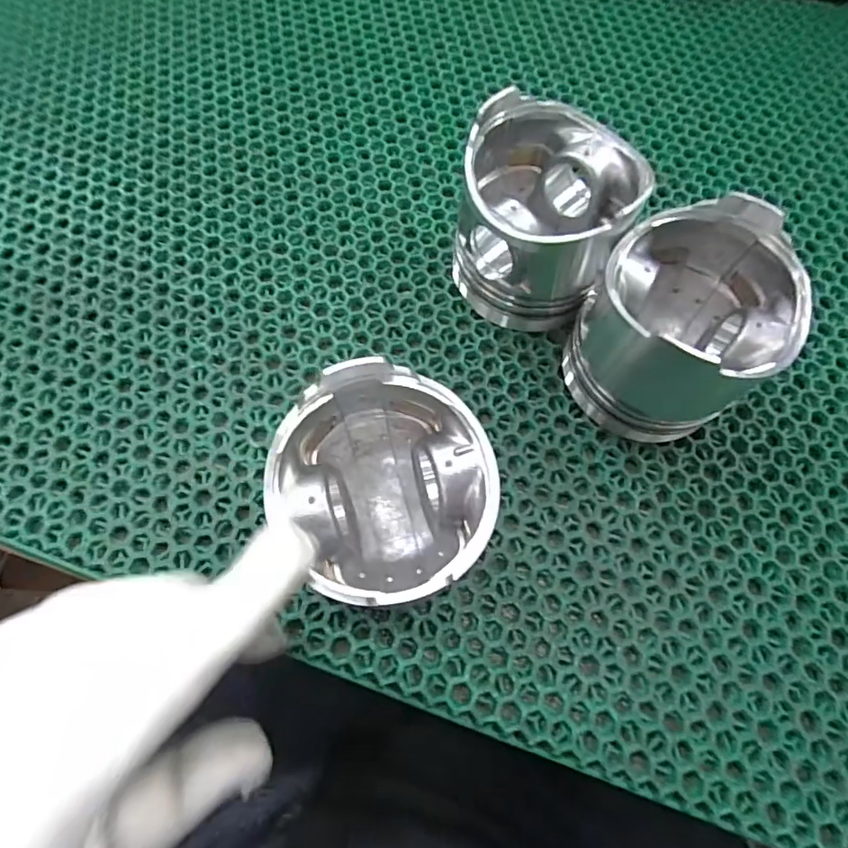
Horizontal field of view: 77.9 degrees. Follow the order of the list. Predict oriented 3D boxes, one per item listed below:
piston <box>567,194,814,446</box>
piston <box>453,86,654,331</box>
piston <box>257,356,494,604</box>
[{"bbox_3d":[0.127,-0.046,0.265,0.090,0.084,0.097,36,73,11],"label":"piston"},{"bbox_3d":[0.064,-0.109,0.290,0.089,0.084,0.096,8,70,1],"label":"piston"},{"bbox_3d":[-0.016,0.030,0.229,0.083,0.083,0.087,1,70,-1],"label":"piston"}]

